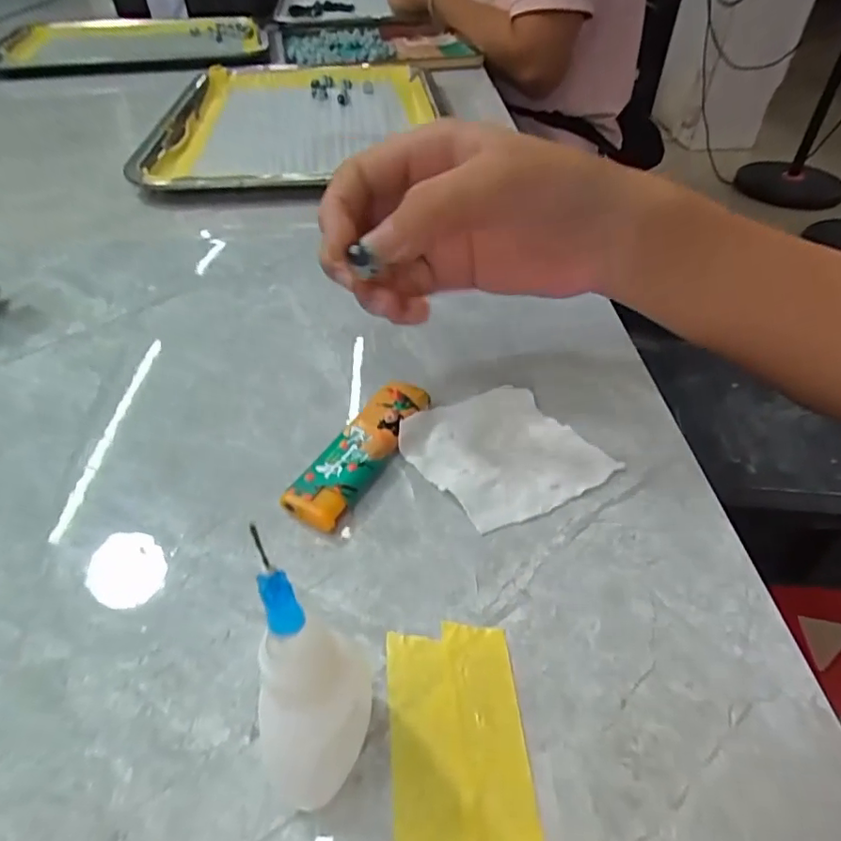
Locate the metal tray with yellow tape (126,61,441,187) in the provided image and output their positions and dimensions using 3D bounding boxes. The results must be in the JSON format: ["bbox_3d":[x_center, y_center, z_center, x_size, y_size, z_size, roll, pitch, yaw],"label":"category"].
[{"bbox_3d":[-0.109,-0.289,0.525,0.240,0.022,0.344,-3,44,-4],"label":"metal tray with yellow tape"}]

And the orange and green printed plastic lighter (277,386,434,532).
[{"bbox_3d":[-0.023,0.013,0.223,0.023,0.011,0.078,21,48,20],"label":"orange and green printed plastic lighter"}]

